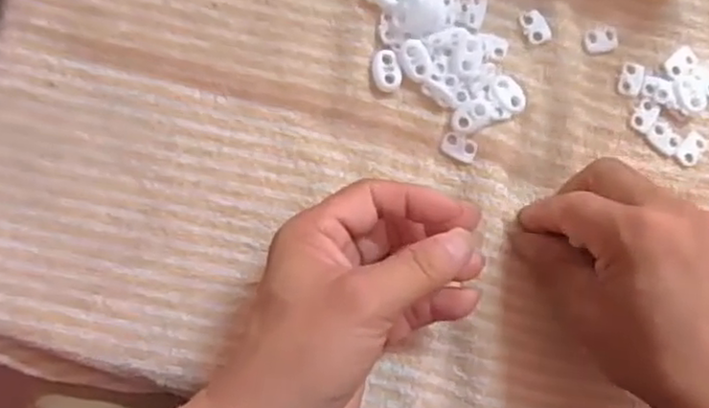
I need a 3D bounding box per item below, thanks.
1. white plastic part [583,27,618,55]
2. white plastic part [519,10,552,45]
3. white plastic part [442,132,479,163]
[{"bbox_3d":[0.134,-0.089,0.374,0.020,0.004,0.014,-13,85,-5],"label":"white plastic part"},{"bbox_3d":[0.098,-0.096,0.373,0.013,0.004,0.019,-19,85,-6],"label":"white plastic part"},{"bbox_3d":[0.055,-0.030,0.361,0.018,0.004,0.013,23,83,-1],"label":"white plastic part"}]

